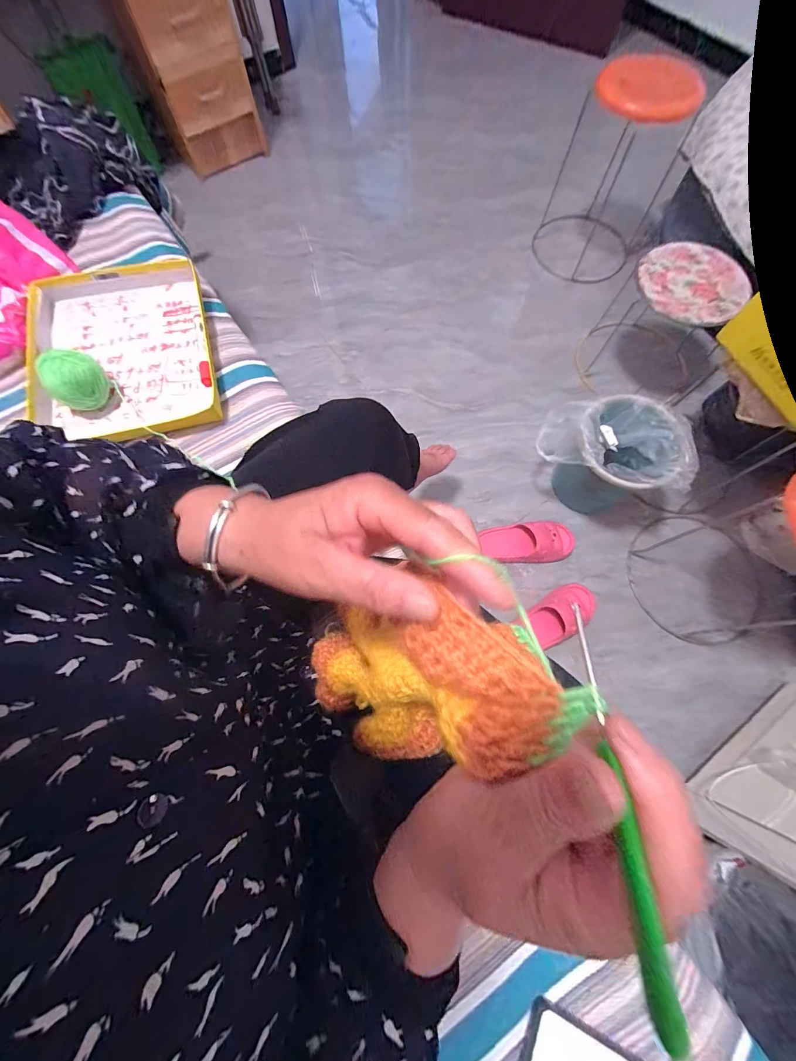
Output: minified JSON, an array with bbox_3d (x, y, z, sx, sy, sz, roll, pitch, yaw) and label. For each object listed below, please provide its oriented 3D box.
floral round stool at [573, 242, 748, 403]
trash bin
[{"bbox_3d":[0.872,-0.683,1.215,0.376,0.300,0.402,-1,72,2],"label":"floral round stool"},{"bbox_3d":[0.541,-0.181,1.001,0.312,0.269,0.243,4,72,3],"label":"trash bin"}]

